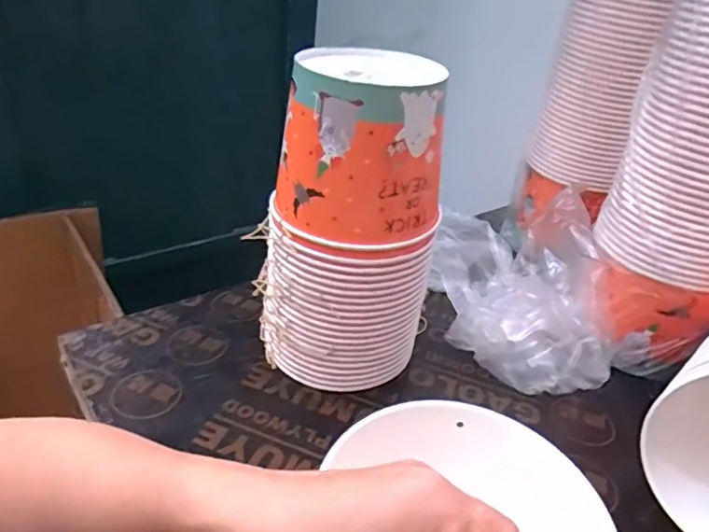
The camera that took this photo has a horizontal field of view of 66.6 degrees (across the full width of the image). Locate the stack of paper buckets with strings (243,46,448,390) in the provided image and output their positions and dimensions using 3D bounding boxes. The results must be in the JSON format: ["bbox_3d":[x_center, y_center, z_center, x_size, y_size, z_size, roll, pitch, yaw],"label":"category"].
[{"bbox_3d":[-0.004,-0.031,0.517,0.144,0.303,0.132,-17,39,-35],"label":"stack of paper buckets with strings"}]

